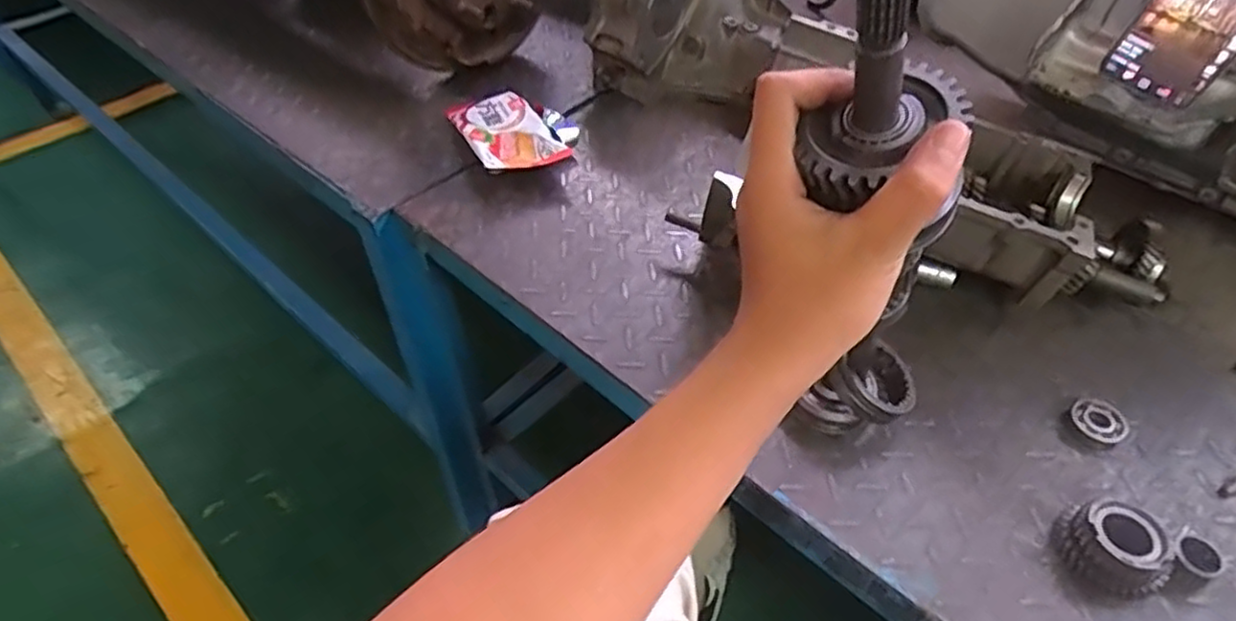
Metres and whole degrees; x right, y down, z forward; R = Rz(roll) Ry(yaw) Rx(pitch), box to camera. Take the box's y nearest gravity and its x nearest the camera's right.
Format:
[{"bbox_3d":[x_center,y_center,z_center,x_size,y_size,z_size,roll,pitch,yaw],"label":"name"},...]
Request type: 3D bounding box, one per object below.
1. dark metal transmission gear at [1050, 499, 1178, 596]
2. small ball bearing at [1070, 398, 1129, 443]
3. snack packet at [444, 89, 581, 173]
[{"bbox_3d":[0.326,0.155,0.458,0.053,0.030,0.059,-11,48,-10],"label":"dark metal transmission gear"},{"bbox_3d":[0.370,0.084,0.534,0.034,0.010,0.038,-33,55,-27],"label":"small ball bearing"},{"bbox_3d":[-0.110,-0.197,0.764,0.116,0.027,0.135,-23,51,-20],"label":"snack packet"}]

